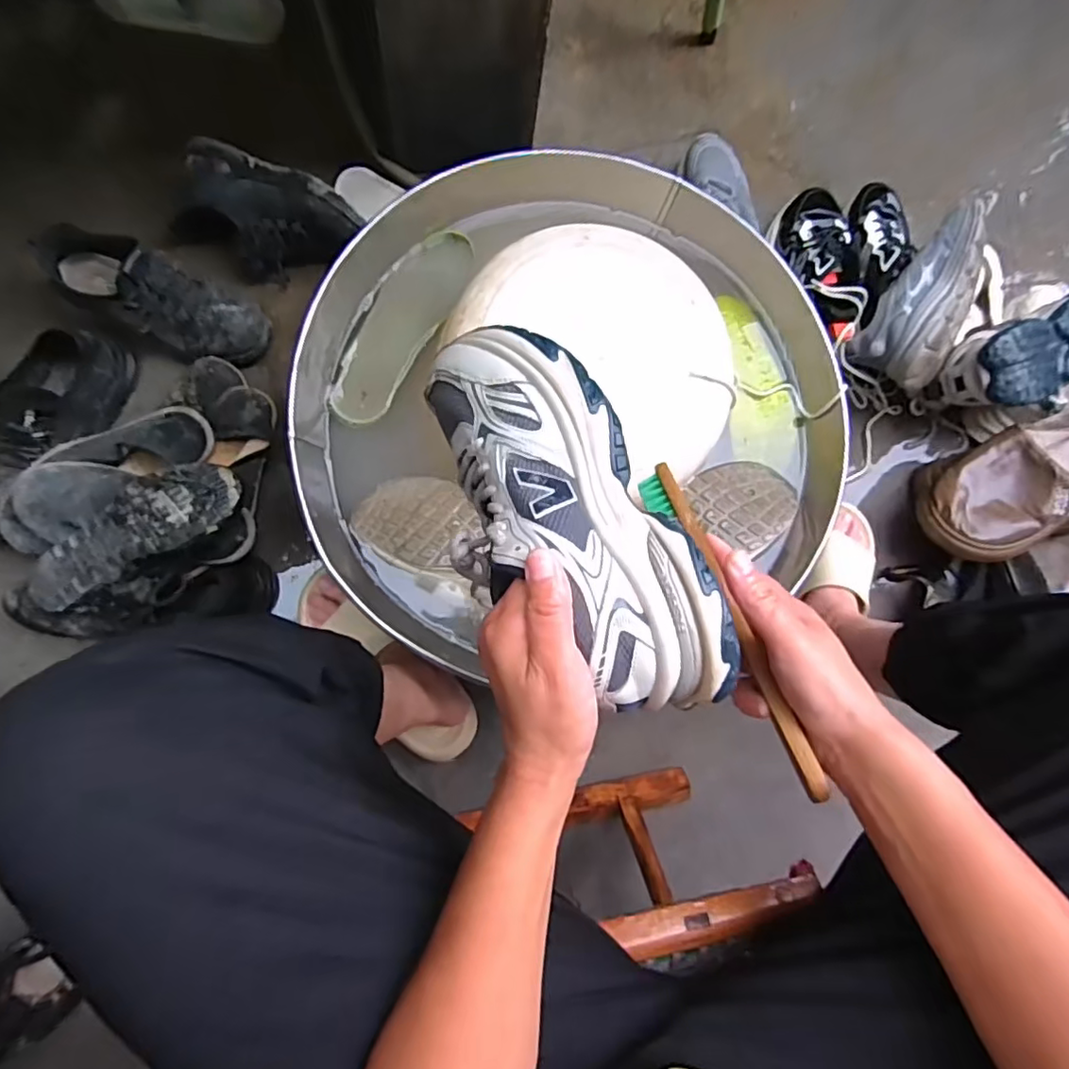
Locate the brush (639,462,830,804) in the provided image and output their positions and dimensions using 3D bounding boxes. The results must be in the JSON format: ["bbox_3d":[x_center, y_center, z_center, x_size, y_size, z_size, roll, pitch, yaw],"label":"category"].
[{"bbox_3d":[0.122,0.046,0.389,0.022,0.020,0.242,-13,56,-8],"label":"brush"}]

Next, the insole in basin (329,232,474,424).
[{"bbox_3d":[-0.156,-0.242,0.684,0.078,0.011,0.247,28,81,-4],"label":"insole in basin"}]

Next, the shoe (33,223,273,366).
[{"bbox_3d":[-0.452,-0.293,0.734,0.235,0.098,0.101,25,82,-4],"label":"shoe"}]

